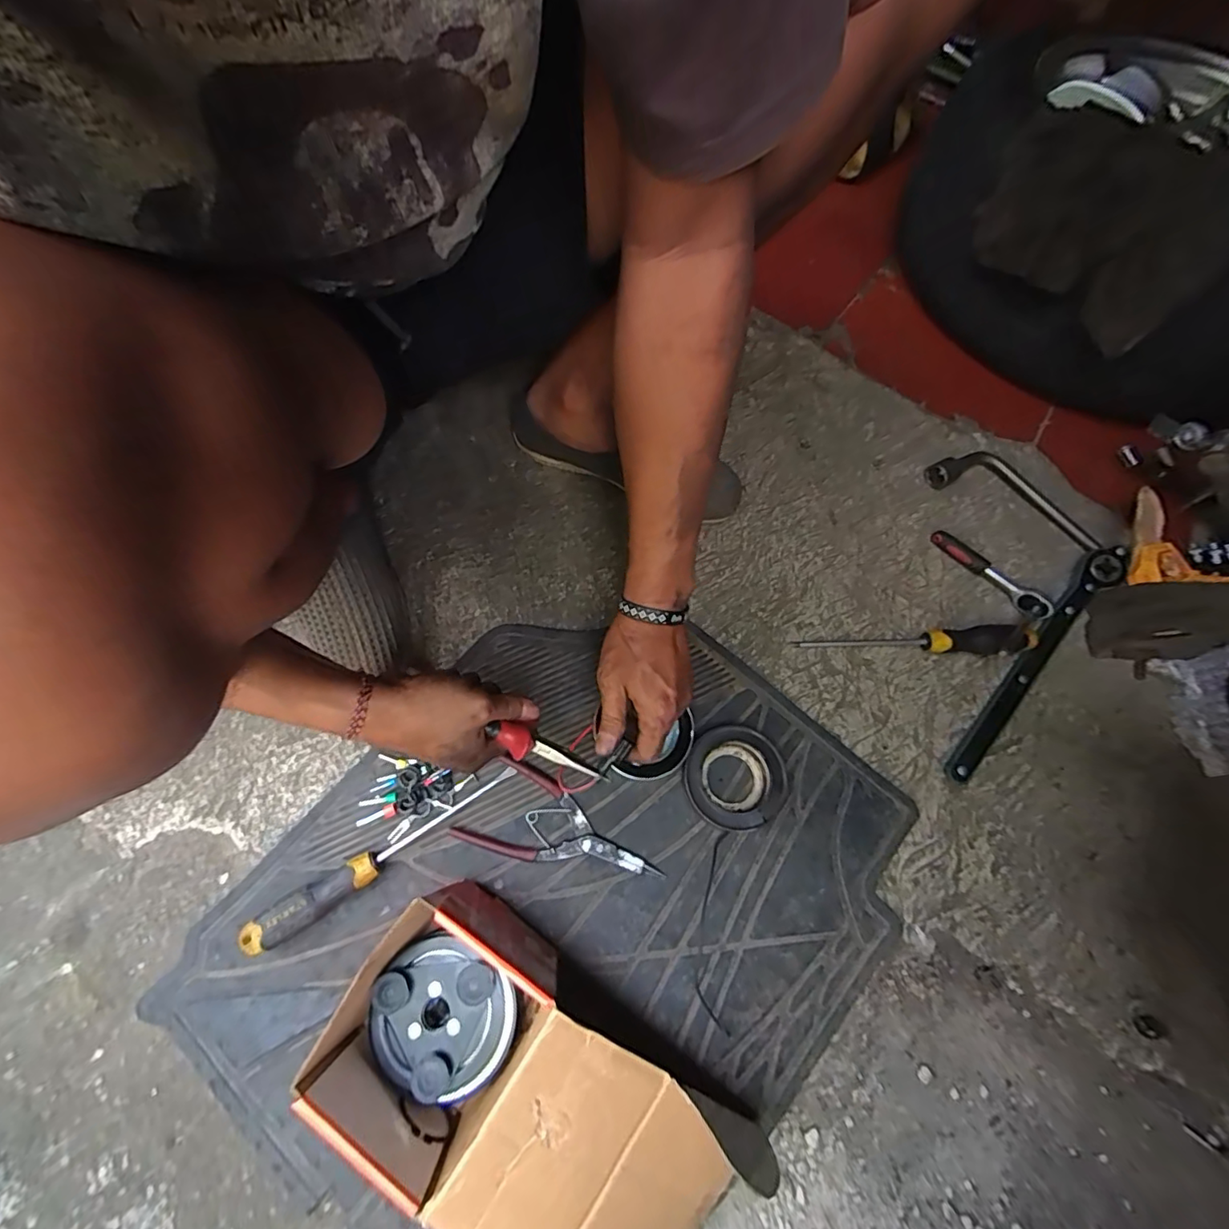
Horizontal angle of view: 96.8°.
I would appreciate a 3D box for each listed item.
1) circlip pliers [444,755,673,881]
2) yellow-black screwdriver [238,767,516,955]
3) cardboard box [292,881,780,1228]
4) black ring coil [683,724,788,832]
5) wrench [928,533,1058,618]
[{"bbox_3d":[-0.045,0.198,0.498,0.181,0.018,0.080,22,70,6],"label":"circlip pliers"},{"bbox_3d":[-0.197,0.210,0.479,0.242,0.030,0.027,-30,73,-13],"label":"yellow-black screwdriver"},{"bbox_3d":[-0.064,0.366,0.387,0.305,0.112,0.184,36,72,11],"label":"cardboard box"},{"bbox_3d":[0.112,0.155,0.518,0.089,0.033,0.091,1,69,-2],"label":"black ring coil"},{"bbox_3d":[0.420,-0.048,0.609,0.024,0.024,0.139,-37,75,-15],"label":"wrench"}]

